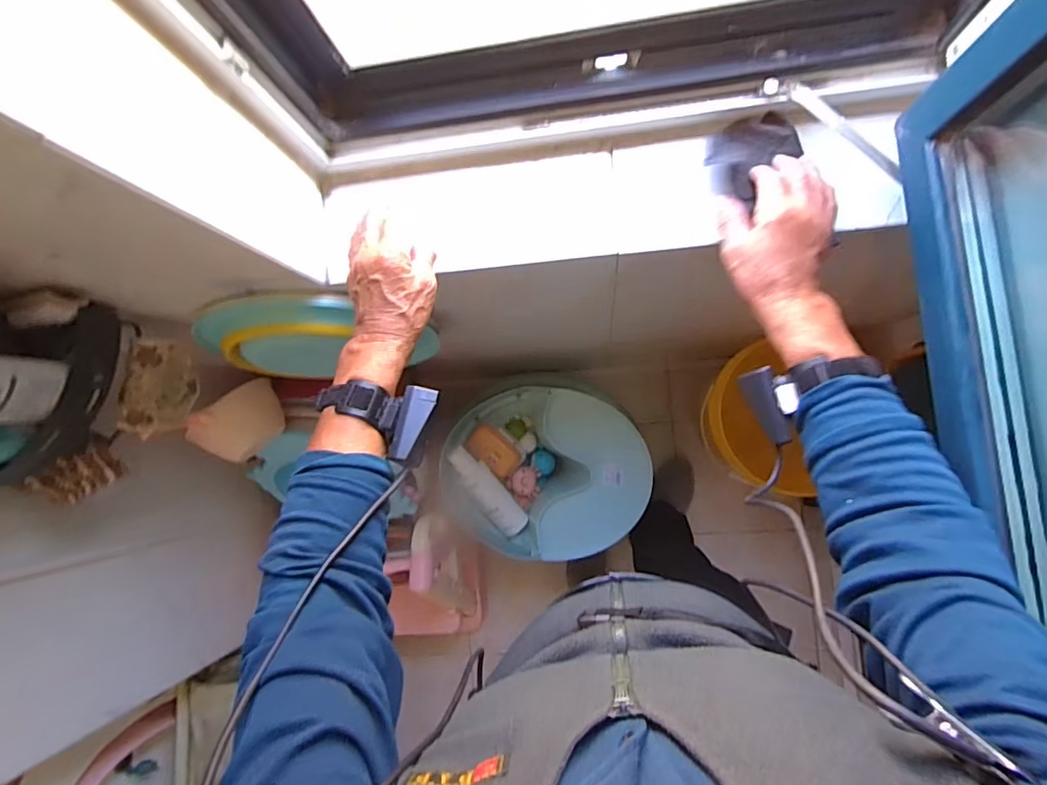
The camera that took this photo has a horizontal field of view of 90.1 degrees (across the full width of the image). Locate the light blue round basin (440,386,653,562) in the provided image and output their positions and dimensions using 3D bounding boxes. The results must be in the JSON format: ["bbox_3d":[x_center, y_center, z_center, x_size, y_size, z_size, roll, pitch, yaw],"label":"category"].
[{"bbox_3d":[0.047,0.176,1.155,0.443,0.108,0.365,11,88,9],"label":"light blue round basin"}]

